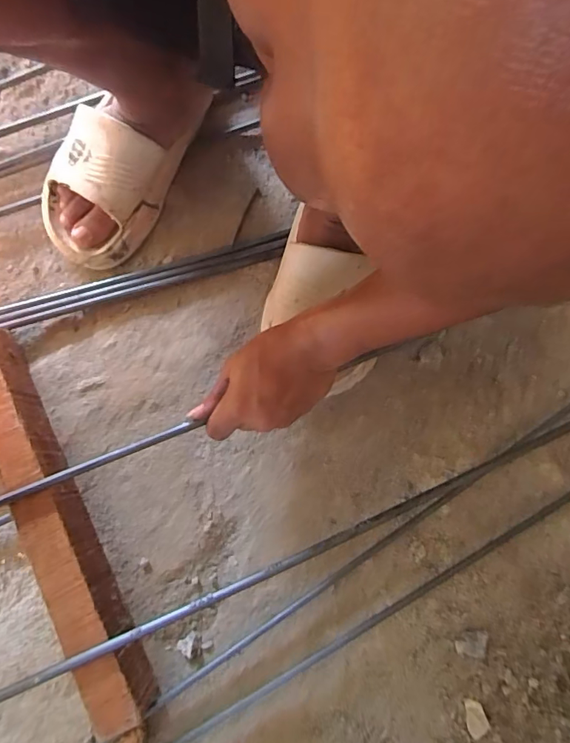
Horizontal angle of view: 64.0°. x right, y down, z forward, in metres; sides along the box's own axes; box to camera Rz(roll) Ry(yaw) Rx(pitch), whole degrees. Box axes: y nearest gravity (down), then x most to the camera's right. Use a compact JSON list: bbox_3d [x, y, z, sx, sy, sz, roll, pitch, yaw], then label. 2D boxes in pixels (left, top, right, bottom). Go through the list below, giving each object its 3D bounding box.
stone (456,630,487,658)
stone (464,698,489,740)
[{"bbox_3d":[0.172,0.250,0.420,0.027,0.008,0.024,10,75,1],"label":"stone"},{"bbox_3d":[0.172,0.312,0.410,0.018,0.005,0.031,-7,75,-4],"label":"stone"}]

